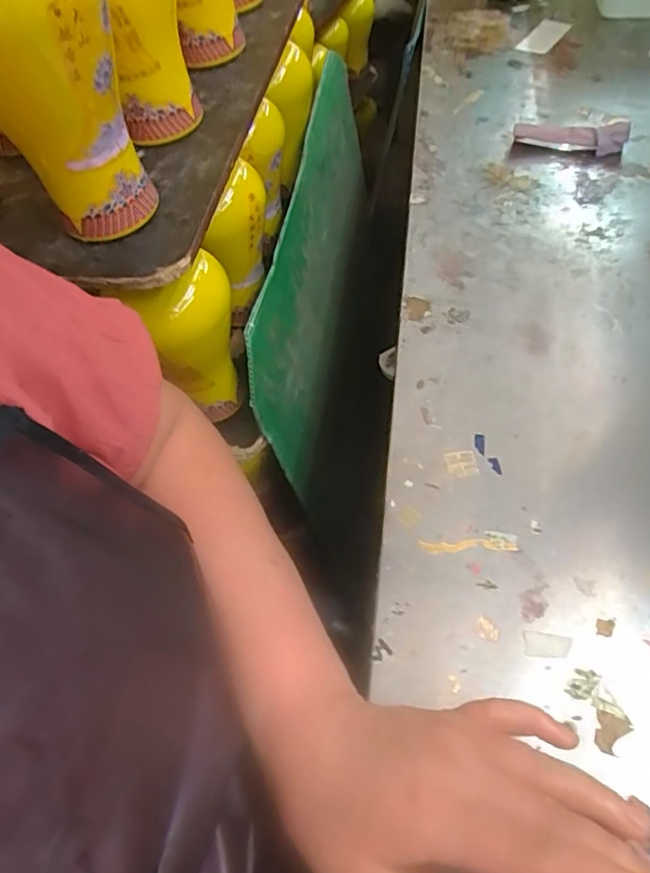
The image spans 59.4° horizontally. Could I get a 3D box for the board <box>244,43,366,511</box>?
[{"bbox_3d":[-0.004,-0.220,0.721,0.013,0.246,0.558,2,62,17],"label":"board"}]

